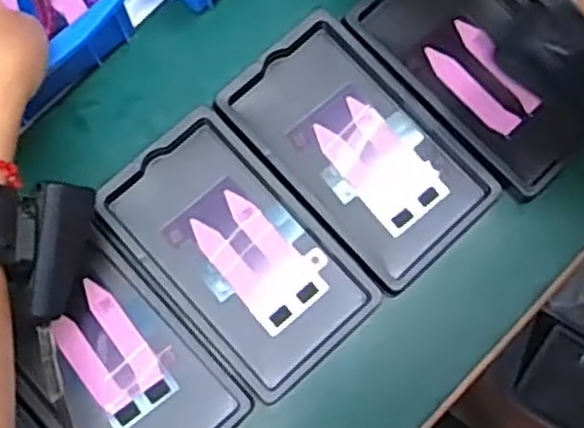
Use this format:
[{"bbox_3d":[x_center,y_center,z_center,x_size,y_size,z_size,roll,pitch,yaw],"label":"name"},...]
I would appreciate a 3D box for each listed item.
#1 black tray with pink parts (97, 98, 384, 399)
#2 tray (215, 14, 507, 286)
[{"bbox_3d":[-0.032,0.022,0.470,0.094,0.017,0.155,-41,81,-6],"label":"black tray with pink parts"},{"bbox_3d":[0.041,-0.040,0.479,0.094,0.015,0.157,-42,81,-6],"label":"tray"}]

